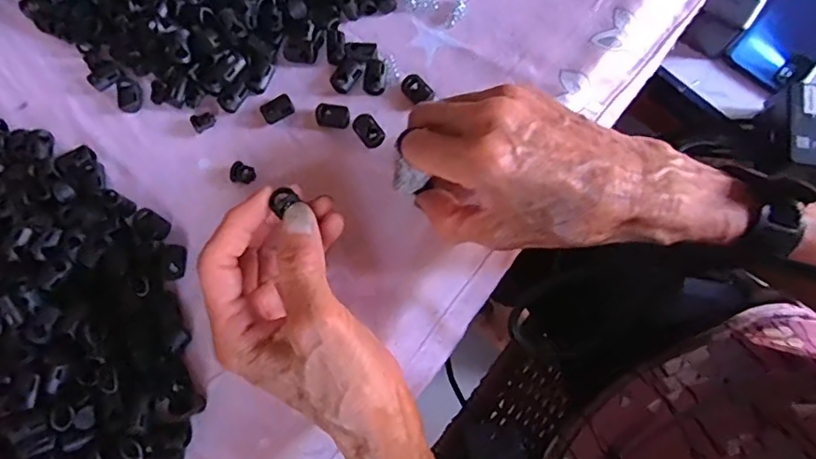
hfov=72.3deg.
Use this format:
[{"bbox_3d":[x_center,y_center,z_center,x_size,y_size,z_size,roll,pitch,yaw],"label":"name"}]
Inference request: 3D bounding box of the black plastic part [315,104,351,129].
[{"bbox_3d":[-0.046,-0.070,0.341,0.021,0.006,0.015,6,76,4],"label":"black plastic part"}]

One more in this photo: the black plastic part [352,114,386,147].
[{"bbox_3d":[-0.024,-0.060,0.339,0.014,0.005,0.022,-32,77,-6],"label":"black plastic part"}]

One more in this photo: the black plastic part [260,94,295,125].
[{"bbox_3d":[-0.081,-0.074,0.344,0.019,0.006,0.013,-33,77,-6],"label":"black plastic part"}]

